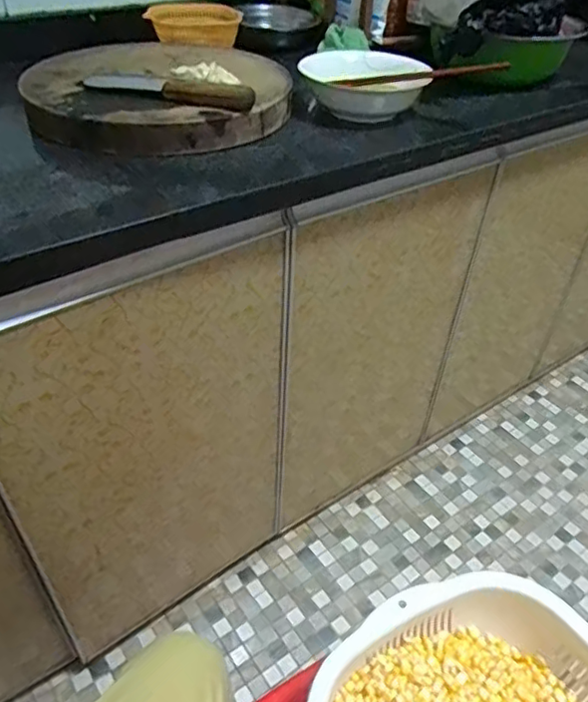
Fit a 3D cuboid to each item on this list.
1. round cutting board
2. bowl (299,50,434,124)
[{"bbox_3d":[-0.152,-0.341,0.738,0.317,0.064,0.333,2,42,-1],"label":"round cutting board"},{"bbox_3d":[0.094,-0.354,0.767,0.160,0.058,0.158,2,42,-1],"label":"bowl"}]

